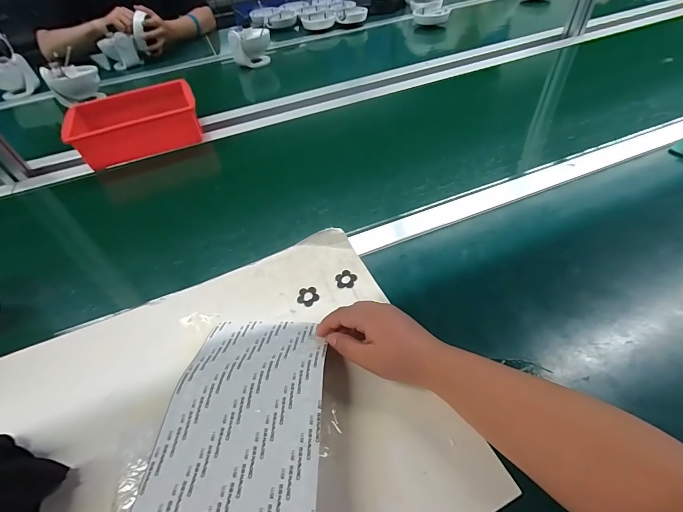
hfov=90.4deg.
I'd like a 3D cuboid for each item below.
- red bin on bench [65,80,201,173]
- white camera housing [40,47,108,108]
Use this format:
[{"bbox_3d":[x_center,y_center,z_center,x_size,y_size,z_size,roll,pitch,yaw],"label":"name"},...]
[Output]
[{"bbox_3d":[-0.413,-0.263,0.698,0.240,0.078,0.149,-25,50,-15],"label":"red bin on bench"},{"bbox_3d":[-0.677,-0.448,0.860,0.085,0.121,0.117,34,60,31],"label":"white camera housing"}]

